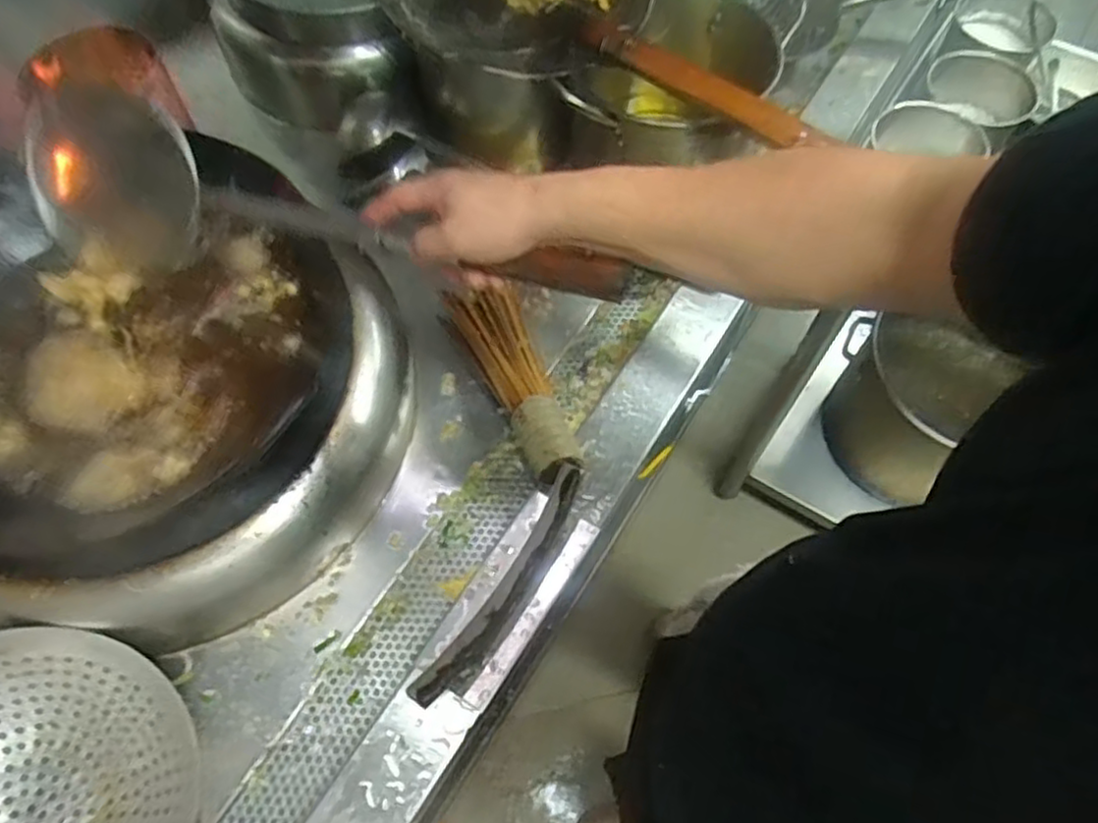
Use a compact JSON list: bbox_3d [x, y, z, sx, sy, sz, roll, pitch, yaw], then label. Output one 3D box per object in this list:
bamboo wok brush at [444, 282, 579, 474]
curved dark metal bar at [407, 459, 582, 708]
[{"bbox_3d":[-0.040,-0.045,0.770,0.079,0.058,0.269,-22,65,-10],"label":"bamboo wok brush"},{"bbox_3d":[-0.036,0.163,0.656,0.033,0.061,0.251,30,67,15],"label":"curved dark metal bar"}]

